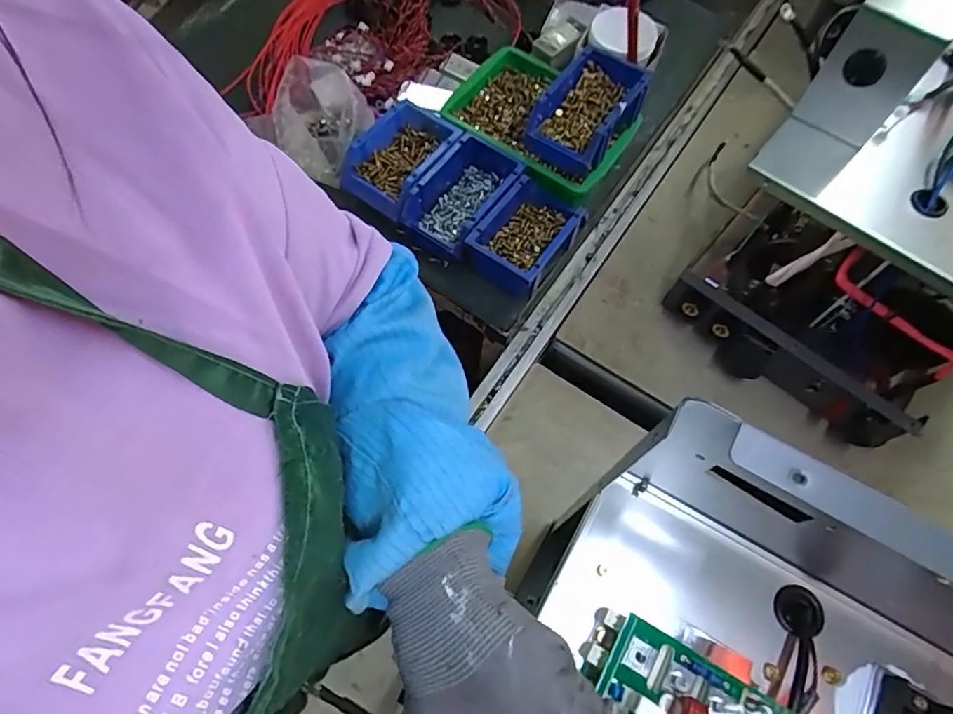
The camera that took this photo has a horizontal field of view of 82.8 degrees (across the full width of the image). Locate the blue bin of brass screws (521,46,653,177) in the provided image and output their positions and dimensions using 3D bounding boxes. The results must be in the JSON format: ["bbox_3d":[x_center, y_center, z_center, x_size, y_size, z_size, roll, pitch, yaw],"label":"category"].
[{"bbox_3d":[0.153,-0.345,0.763,0.126,0.069,0.170,28,68,10],"label":"blue bin of brass screws"}]

